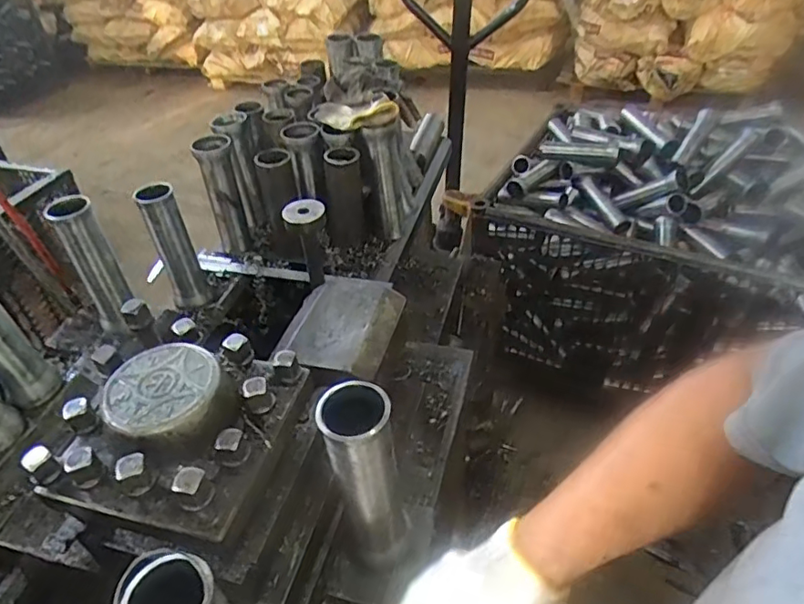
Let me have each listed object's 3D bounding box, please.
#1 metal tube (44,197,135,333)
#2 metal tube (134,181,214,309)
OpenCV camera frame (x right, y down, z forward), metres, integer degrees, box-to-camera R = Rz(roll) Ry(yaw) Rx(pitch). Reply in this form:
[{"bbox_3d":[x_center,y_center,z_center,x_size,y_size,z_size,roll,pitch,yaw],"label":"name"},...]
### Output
[{"bbox_3d":[-0.387,-0.047,0.719,0.051,0.163,0.055,-28,46,-24],"label":"metal tube"},{"bbox_3d":[-0.327,-0.079,0.812,0.050,0.179,0.060,-23,44,-19],"label":"metal tube"}]

